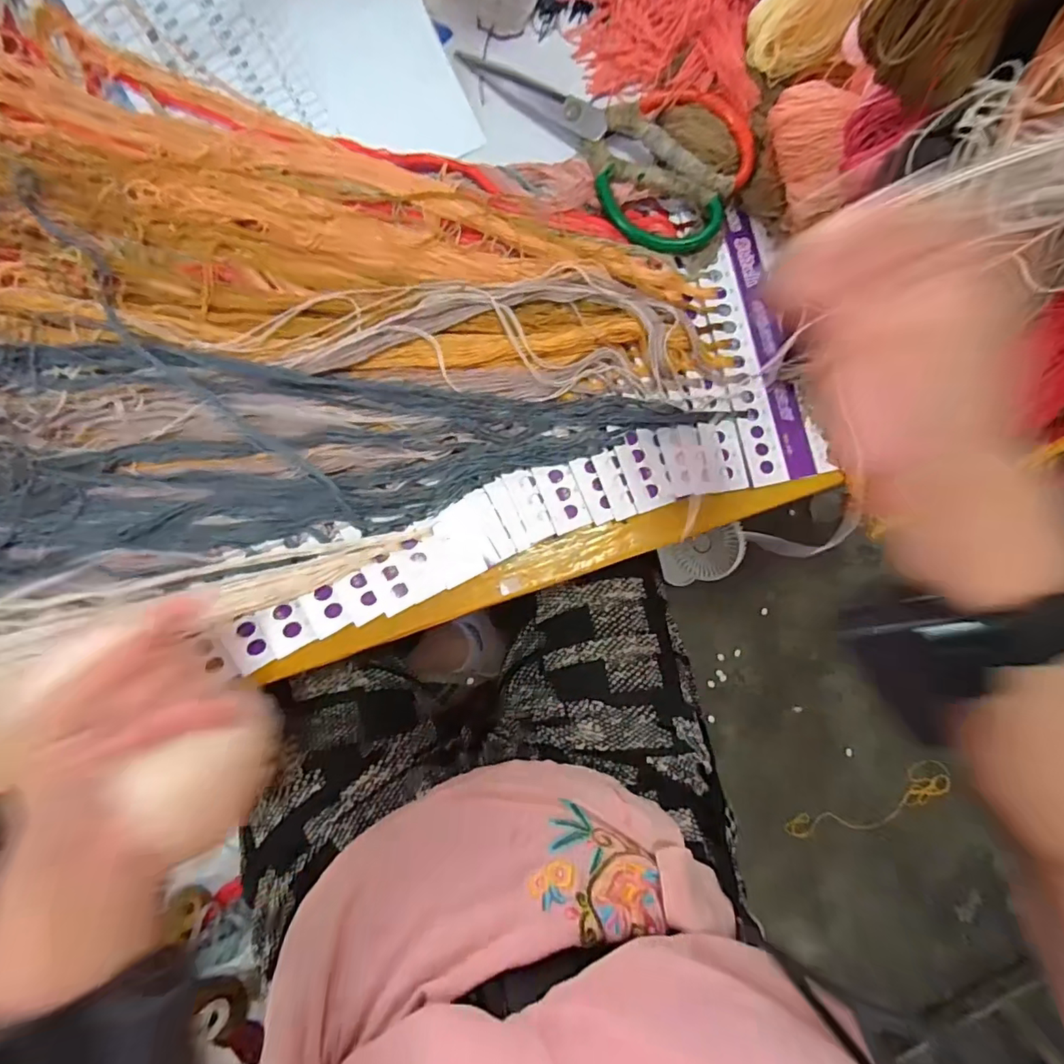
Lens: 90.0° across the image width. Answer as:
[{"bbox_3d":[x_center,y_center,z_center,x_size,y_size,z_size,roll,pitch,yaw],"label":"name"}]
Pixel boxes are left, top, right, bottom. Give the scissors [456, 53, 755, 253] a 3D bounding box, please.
[{"bbox_3d":[0.054,-0.292,0.373,0.213,0.021,0.100,36,83,-2],"label":"scissors"}]

